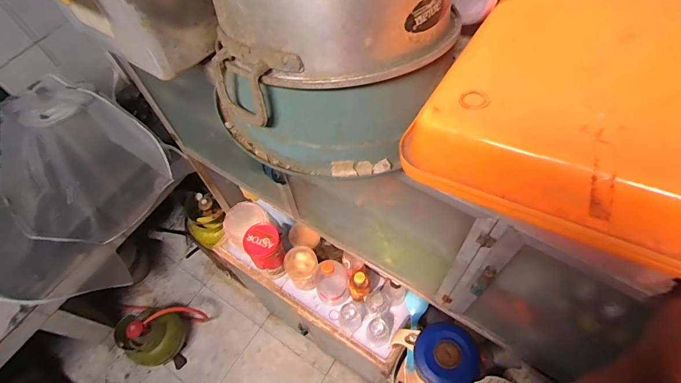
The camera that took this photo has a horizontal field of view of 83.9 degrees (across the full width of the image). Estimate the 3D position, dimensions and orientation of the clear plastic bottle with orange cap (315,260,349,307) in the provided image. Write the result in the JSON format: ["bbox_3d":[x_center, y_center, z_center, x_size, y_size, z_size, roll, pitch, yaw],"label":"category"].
[{"bbox_3d":[-0.026,0.248,1.047,0.086,0.225,0.081,-2,59,3],"label":"clear plastic bottle with orange cap"}]

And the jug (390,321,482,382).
[{"bbox_3d":[0.229,0.458,0.971,0.169,0.370,0.164,-3,59,2],"label":"jug"}]

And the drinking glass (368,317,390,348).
[{"bbox_3d":[0.101,0.371,1.009,0.061,0.080,0.064,-3,59,2],"label":"drinking glass"}]

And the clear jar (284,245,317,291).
[{"bbox_3d":[-0.109,0.225,1.103,0.090,0.099,0.098,-2,59,3],"label":"clear jar"}]

